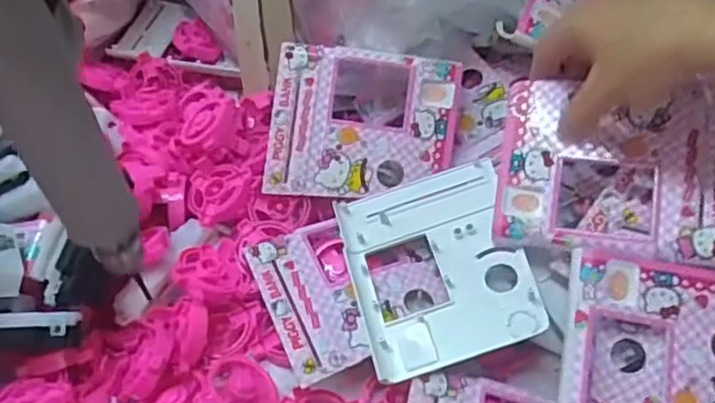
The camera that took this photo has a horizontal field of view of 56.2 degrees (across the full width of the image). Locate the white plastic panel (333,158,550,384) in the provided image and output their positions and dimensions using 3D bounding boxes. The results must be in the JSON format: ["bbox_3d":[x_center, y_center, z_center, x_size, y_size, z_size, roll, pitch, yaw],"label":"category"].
[{"bbox_3d":[0.053,0.041,0.456,0.114,0.012,0.139,-18,55,2],"label":"white plastic panel"}]

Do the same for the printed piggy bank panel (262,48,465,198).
[{"bbox_3d":[0.005,-0.057,0.520,0.141,0.006,0.115,8,89,-1],"label":"printed piggy bank panel"}]

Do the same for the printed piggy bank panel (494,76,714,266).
[{"bbox_3d":[0.163,-0.021,0.433,0.138,0.009,0.109,6,79,16],"label":"printed piggy bank panel"}]

